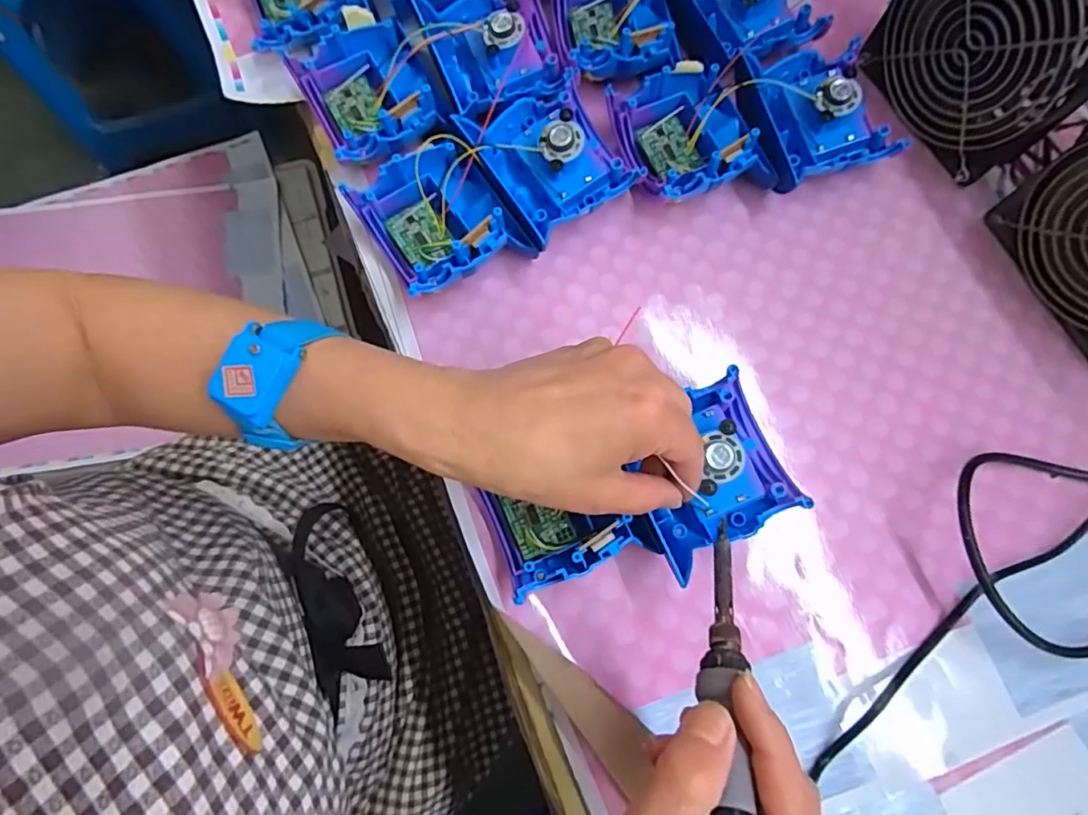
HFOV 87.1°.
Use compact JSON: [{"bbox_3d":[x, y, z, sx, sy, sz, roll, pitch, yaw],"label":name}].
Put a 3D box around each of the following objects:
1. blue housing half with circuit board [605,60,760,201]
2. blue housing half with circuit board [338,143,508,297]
[{"bbox_3d":[0.089,-0.167,0.361,0.080,0.038,0.081,-15,76,-5],"label":"blue housing half with circuit board"},{"bbox_3d":[-0.064,-0.110,0.341,0.075,0.038,0.082,-31,78,-8],"label":"blue housing half with circuit board"}]

